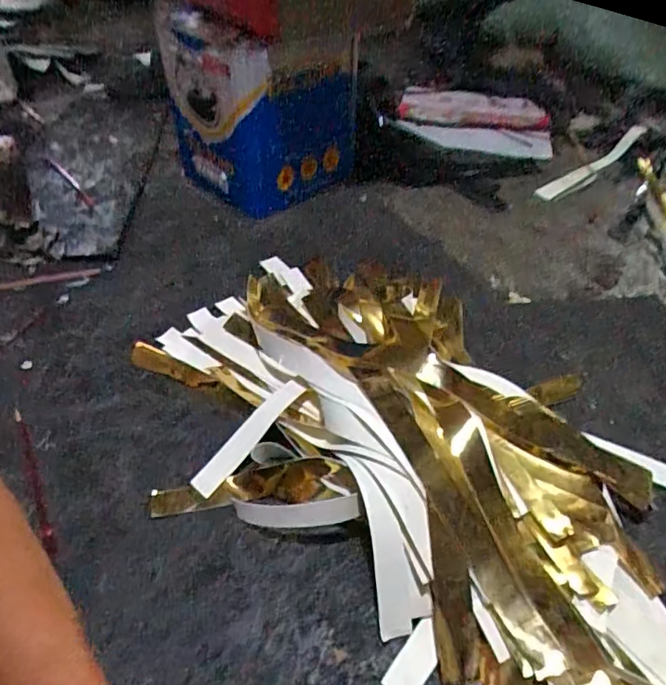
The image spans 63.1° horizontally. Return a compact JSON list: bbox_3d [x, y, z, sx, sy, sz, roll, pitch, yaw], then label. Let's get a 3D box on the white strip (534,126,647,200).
[{"bbox_3d":[0.504,-0.347,1.043,0.345,0.043,0.030,-31,52,-28],"label":"white strip"}]

